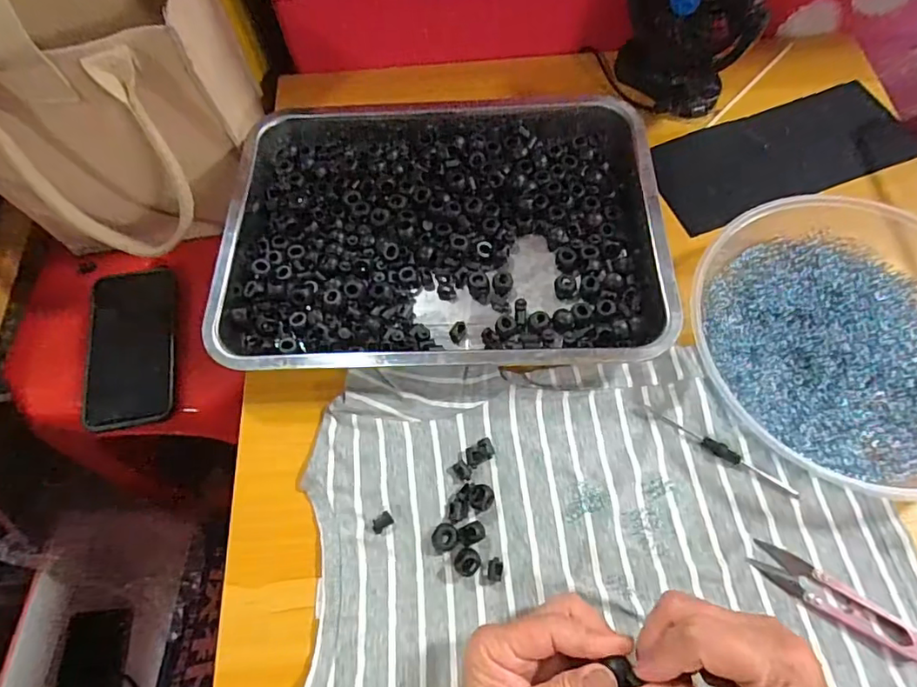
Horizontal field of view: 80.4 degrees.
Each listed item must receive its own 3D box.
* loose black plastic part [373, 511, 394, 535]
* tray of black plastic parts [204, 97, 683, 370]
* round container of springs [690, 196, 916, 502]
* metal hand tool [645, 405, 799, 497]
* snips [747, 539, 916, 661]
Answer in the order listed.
[{"bbox_3d":[-0.053,0.123,0.373,0.015,0.004,0.010,-36,69,-13],"label":"loose black plastic part"},{"bbox_3d":[-0.015,-0.105,0.450,0.338,0.037,0.272,-1,65,2],"label":"tray of black plastic parts"},{"bbox_3d":[0.295,-0.014,0.395,0.225,0.047,0.224,-1,65,2],"label":"round container of springs"},{"bbox_3d":[0.182,0.074,0.378,0.108,0.009,0.010,33,71,16],"label":"metal hand tool"},{"bbox_3d":[0.238,0.161,0.338,0.104,0.008,0.023,31,70,15],"label":"snips"}]

